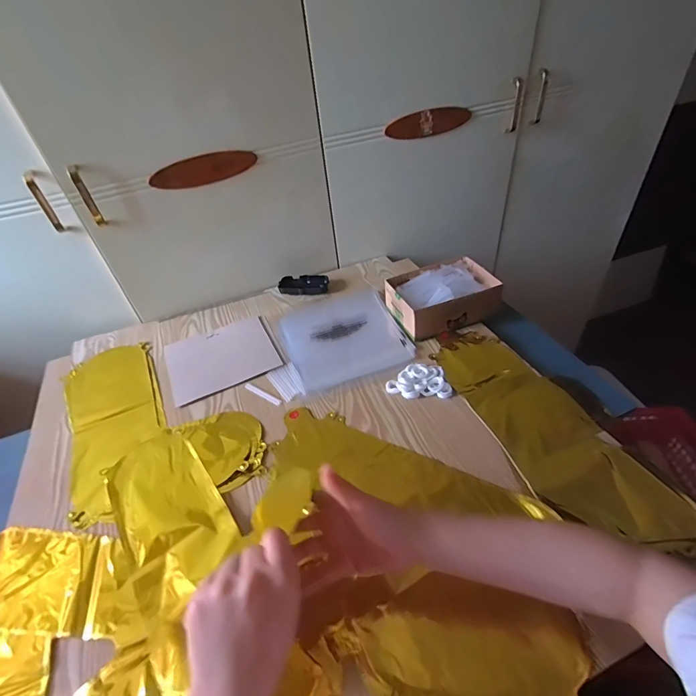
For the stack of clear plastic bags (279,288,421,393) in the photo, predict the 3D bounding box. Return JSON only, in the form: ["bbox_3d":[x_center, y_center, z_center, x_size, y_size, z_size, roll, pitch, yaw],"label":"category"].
[{"bbox_3d":[-0.013,-0.032,0.740,0.212,0.009,0.237,-18,44,-12],"label":"stack of clear plastic bags"}]

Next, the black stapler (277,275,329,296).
[{"bbox_3d":[-0.098,-0.136,0.855,0.107,0.023,0.055,-4,43,3],"label":"black stapler"}]

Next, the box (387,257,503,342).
[{"bbox_3d":[0.177,-0.097,0.732,0.188,0.071,0.128,-17,43,-11],"label":"box"}]

